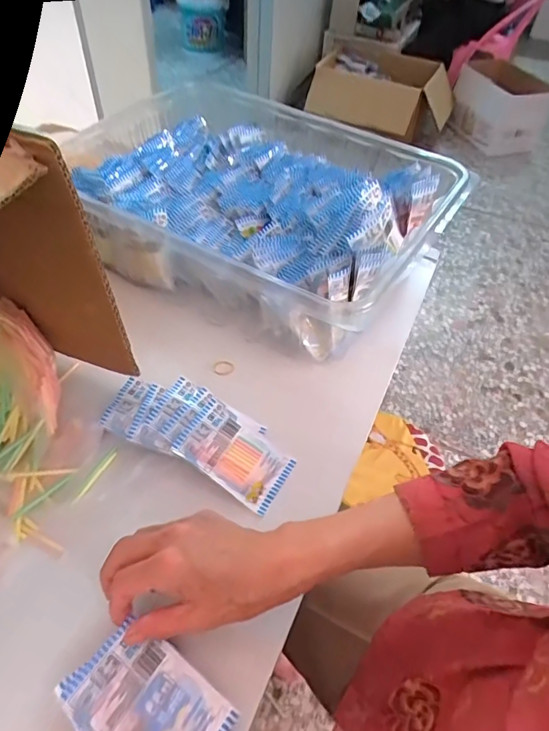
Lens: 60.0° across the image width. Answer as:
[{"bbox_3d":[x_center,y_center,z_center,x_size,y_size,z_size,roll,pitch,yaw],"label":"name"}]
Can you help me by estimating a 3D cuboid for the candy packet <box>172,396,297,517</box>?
[{"bbox_3d":[-0.036,0.083,0.444,0.104,0.007,0.063,36,56,2],"label":"candy packet"}]

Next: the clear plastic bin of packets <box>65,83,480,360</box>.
[{"bbox_3d":[-0.015,-0.205,0.623,0.427,0.127,0.337,28,53,19],"label":"clear plastic bin of packets"}]

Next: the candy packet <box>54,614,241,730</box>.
[{"bbox_3d":[-0.085,0.232,0.314,0.110,0.009,0.077,32,55,22],"label":"candy packet"}]

